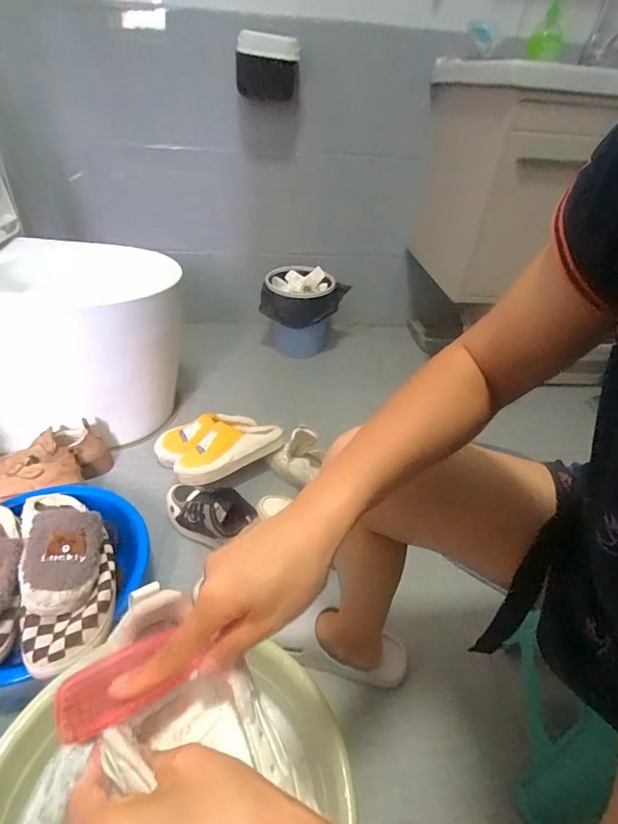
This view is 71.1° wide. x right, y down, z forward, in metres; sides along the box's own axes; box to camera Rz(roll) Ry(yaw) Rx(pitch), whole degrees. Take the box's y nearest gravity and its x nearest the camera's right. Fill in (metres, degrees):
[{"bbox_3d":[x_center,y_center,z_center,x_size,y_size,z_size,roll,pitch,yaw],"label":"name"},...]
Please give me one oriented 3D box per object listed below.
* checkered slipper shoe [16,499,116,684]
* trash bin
[{"bbox_3d":[-0.377,0.225,0.667,0.120,0.074,0.306,-13,42,-21],"label":"checkered slipper shoe"},{"bbox_3d":[-0.028,-0.326,1.406,0.264,0.238,0.235,-3,39,-10],"label":"trash bin"}]

